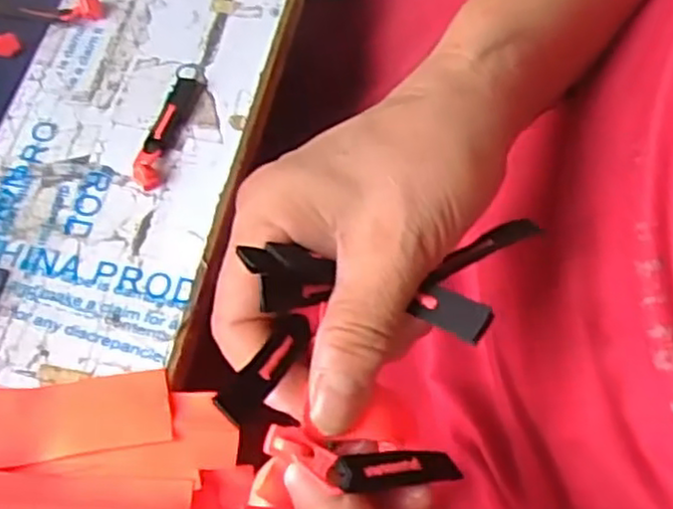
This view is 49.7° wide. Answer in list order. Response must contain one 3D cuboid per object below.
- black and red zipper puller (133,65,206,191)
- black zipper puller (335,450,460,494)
[{"bbox_3d":[-0.085,-0.067,0.372,0.016,0.006,0.076,12,67,5],"label":"black and red zipper puller"},{"bbox_3d":[0.020,0.067,0.227,0.047,0.006,0.011,10,60,-37],"label":"black zipper puller"}]

